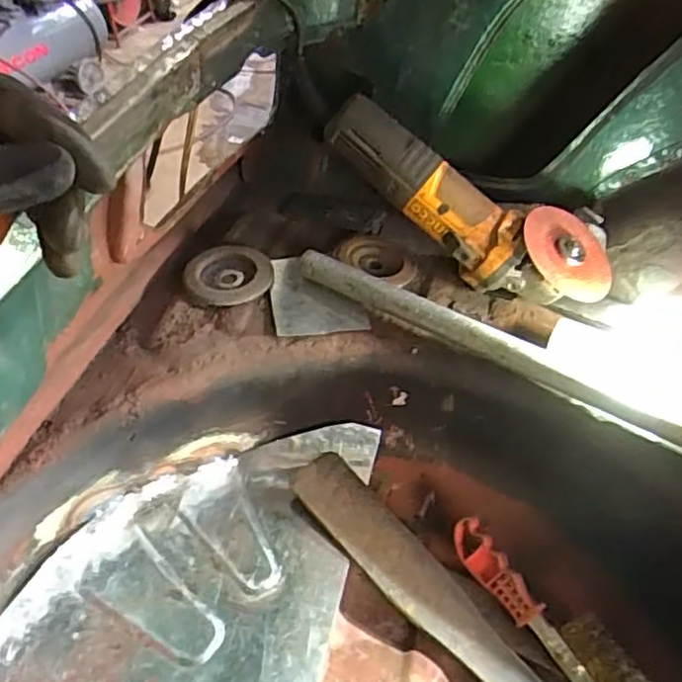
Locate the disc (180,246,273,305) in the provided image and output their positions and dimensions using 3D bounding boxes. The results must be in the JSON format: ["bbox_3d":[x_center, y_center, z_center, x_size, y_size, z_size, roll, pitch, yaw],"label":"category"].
[{"bbox_3d":[-0.109,-0.063,0.645,0.086,0.019,0.086,-2,45,2],"label":"disc"}]

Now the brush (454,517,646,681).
[{"bbox_3d":[0.175,0.232,0.516,0.039,0.032,0.225,-27,49,-22],"label":"brush"}]

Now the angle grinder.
[{"bbox_3d":[0.112,-0.121,0.611,0.285,0.082,0.080,32,51,0],"label":"angle grinder"}]

